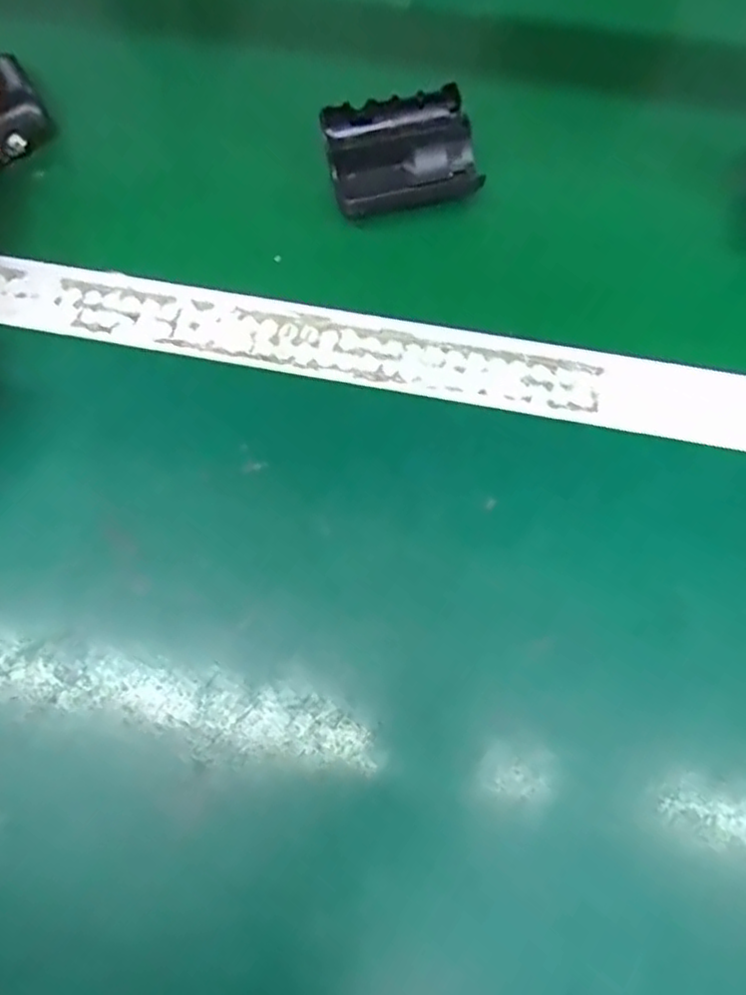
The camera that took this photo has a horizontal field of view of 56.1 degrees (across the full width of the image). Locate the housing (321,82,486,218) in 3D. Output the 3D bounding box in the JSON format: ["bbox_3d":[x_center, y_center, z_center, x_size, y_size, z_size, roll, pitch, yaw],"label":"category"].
[{"bbox_3d":[0.016,-0.190,0.389,0.078,0.021,0.064,-11,73,-2],"label":"housing"}]

